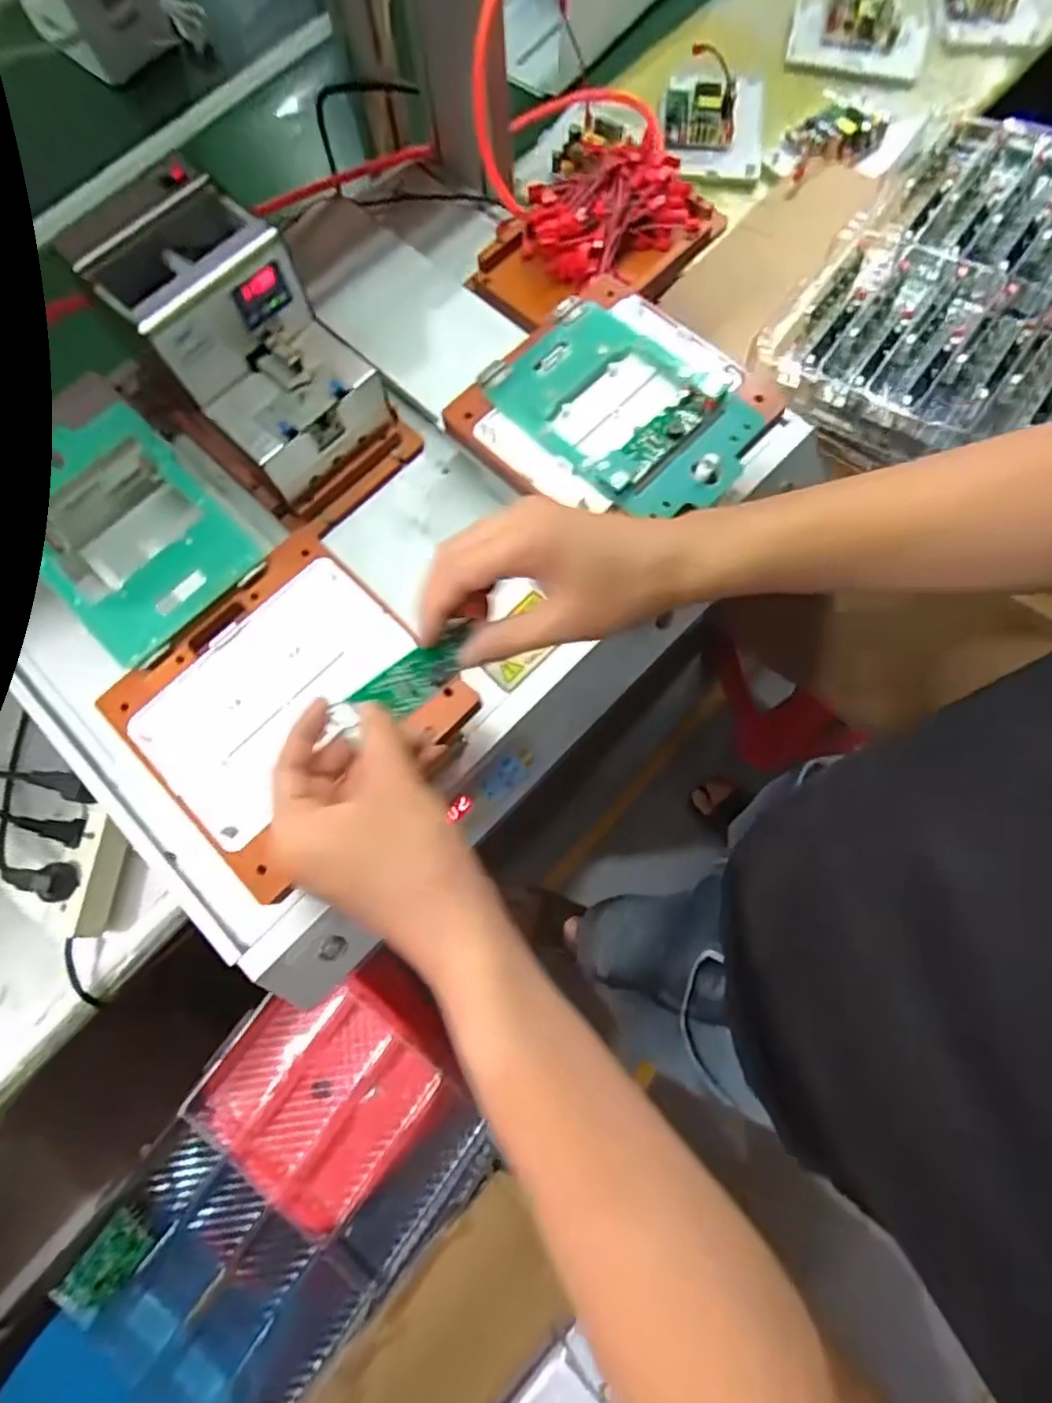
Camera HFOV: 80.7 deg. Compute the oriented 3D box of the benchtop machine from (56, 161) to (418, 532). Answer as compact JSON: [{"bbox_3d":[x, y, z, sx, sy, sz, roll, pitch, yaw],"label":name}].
[{"bbox_3d":[-0.241,-0.292,0.507,0.254,0.166,0.131,41,77,14],"label":"benchtop machine"}]

